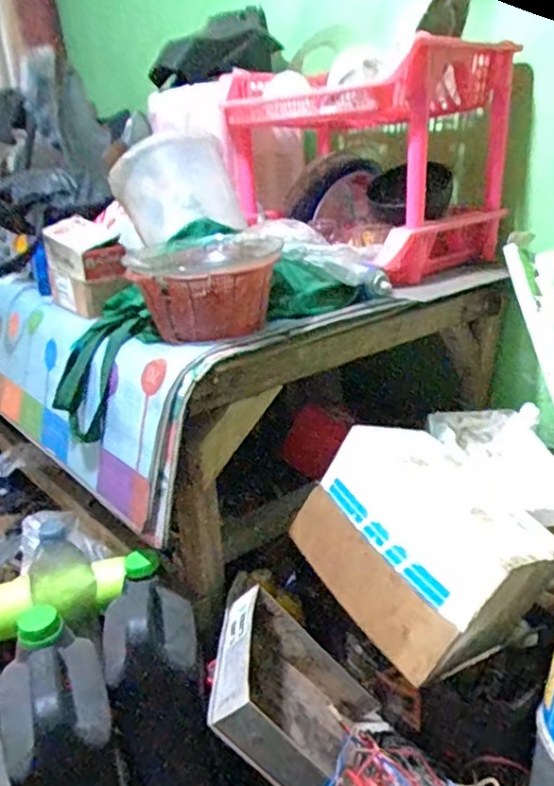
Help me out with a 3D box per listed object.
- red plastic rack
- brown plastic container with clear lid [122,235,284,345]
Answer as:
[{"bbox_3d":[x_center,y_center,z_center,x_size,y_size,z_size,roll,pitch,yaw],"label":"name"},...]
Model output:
[{"bbox_3d":[0.159,-0.416,1.099,0.342,0.331,0.425,-18,26,-32],"label":"red plastic rack"},{"bbox_3d":[-0.095,-0.142,0.809,0.196,0.106,0.194,-5,22,-4],"label":"brown plastic container with clear lid"}]

